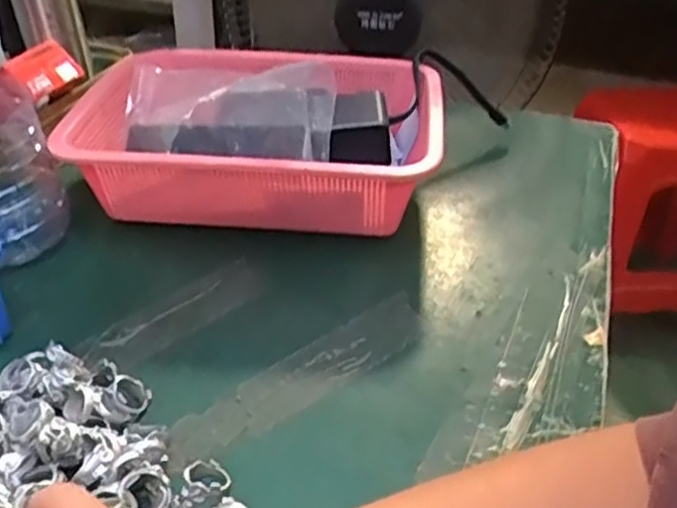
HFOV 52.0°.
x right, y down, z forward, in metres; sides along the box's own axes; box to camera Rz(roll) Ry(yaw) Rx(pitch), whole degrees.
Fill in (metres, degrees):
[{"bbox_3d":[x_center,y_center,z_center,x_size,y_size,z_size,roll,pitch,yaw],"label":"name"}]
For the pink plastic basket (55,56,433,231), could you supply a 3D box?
[{"bbox_3d":[-0.065,-0.100,0.604,0.297,0.104,0.197,5,36,6],"label":"pink plastic basket"}]

